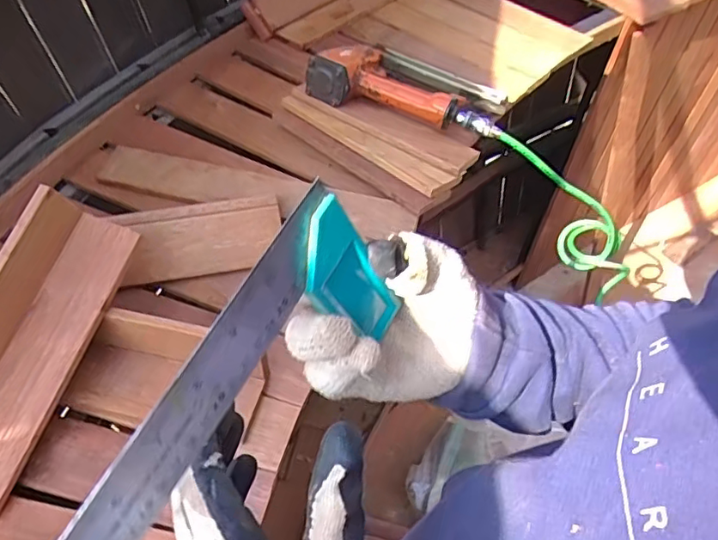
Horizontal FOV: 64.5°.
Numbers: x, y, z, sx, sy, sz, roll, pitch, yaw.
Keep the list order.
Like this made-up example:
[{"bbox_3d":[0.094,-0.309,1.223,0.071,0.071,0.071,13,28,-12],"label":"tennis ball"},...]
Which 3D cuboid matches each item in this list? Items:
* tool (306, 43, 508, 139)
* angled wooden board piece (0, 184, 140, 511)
[{"bbox_3d":[0.070,-0.254,0.780,0.258,0.073,0.132,17,55,11],"label":"tool"},{"bbox_3d":[-0.294,0.070,0.488,0.077,0.071,0.277,19,75,12],"label":"angled wooden board piece"}]

